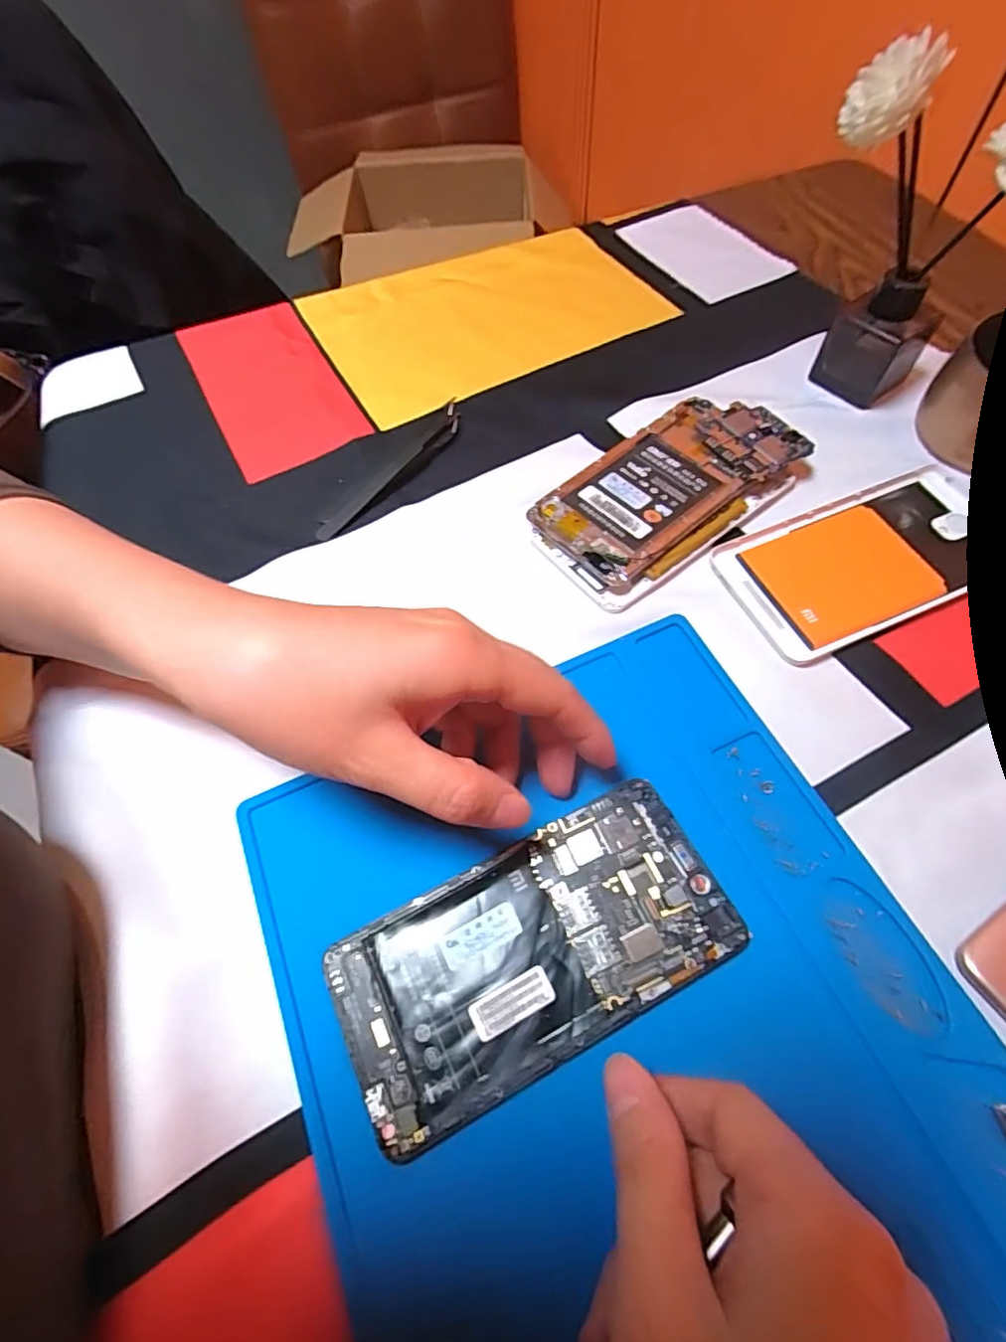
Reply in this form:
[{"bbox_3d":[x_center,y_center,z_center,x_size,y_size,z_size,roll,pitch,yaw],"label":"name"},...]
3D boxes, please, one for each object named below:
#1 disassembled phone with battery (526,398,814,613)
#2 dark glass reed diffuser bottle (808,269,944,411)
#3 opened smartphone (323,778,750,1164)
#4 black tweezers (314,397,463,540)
[{"bbox_3d":[0.091,-0.099,0.321,0.150,0.016,0.081,-36,65,-15],"label":"disassembled phone with battery"},{"bbox_3d":[0.221,-0.199,0.342,0.045,0.061,0.044,-38,66,-16],"label":"dark glass reed diffuser bottle"},{"bbox_3d":[0.012,0.105,0.220,0.147,0.010,0.072,-26,63,-10],"label":"opened smartphone"},{"bbox_3d":[-0.067,-0.121,0.351,0.021,0.008,0.119,34,69,20],"label":"black tweezers"}]

